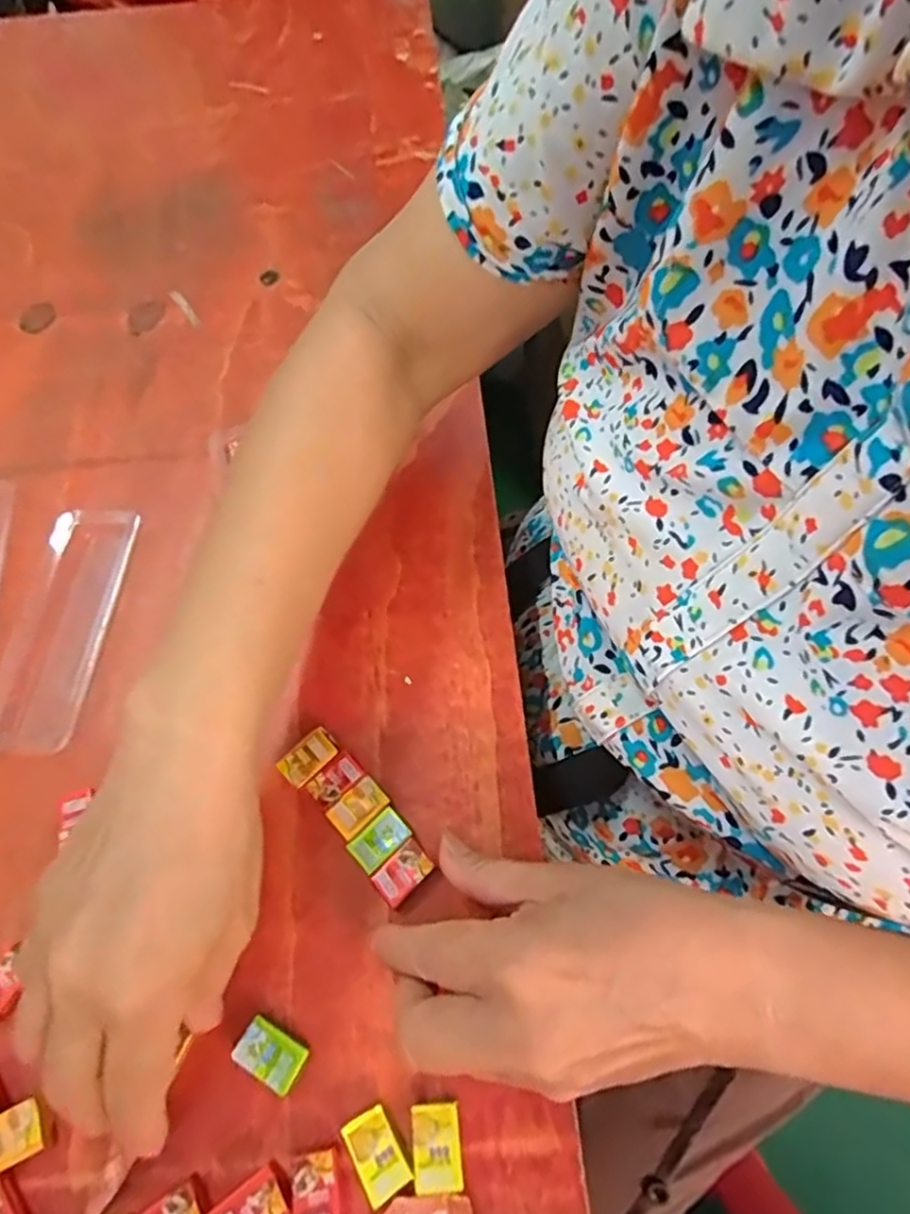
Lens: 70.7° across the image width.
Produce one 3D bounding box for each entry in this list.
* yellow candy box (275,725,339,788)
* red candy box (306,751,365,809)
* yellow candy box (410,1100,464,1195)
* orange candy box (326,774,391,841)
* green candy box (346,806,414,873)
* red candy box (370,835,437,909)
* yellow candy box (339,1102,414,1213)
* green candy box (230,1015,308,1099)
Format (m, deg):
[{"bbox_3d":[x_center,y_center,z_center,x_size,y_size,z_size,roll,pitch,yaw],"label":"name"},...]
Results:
[{"bbox_3d":[-0.069,0.071,0.303,0.028,0.006,0.018,-41,69,-18],"label":"yellow candy box"},{"bbox_3d":[-0.055,0.080,0.297,0.025,0.005,0.015,-38,68,-17],"label":"red candy box"},{"bbox_3d":[-0.006,0.196,0.234,0.018,0.004,0.026,-6,63,-2],"label":"yellow candy box"},{"bbox_3d":[-0.044,0.091,0.291,0.025,0.005,0.017,-40,69,-17],"label":"orange candy box"},{"bbox_3d":[-0.033,0.103,0.285,0.026,0.004,0.017,-39,69,-17],"label":"green candy box"},{"bbox_3d":[-0.022,0.115,0.278,0.025,0.006,0.017,-39,69,-17],"label":"red candy box"},{"bbox_3d":[-0.029,0.200,0.234,0.018,0.005,0.026,-30,66,-14],"label":"yellow candy box"},{"bbox_3d":[-0.071,0.174,0.251,0.026,0.009,0.017,26,66,14],"label":"green candy box"}]

